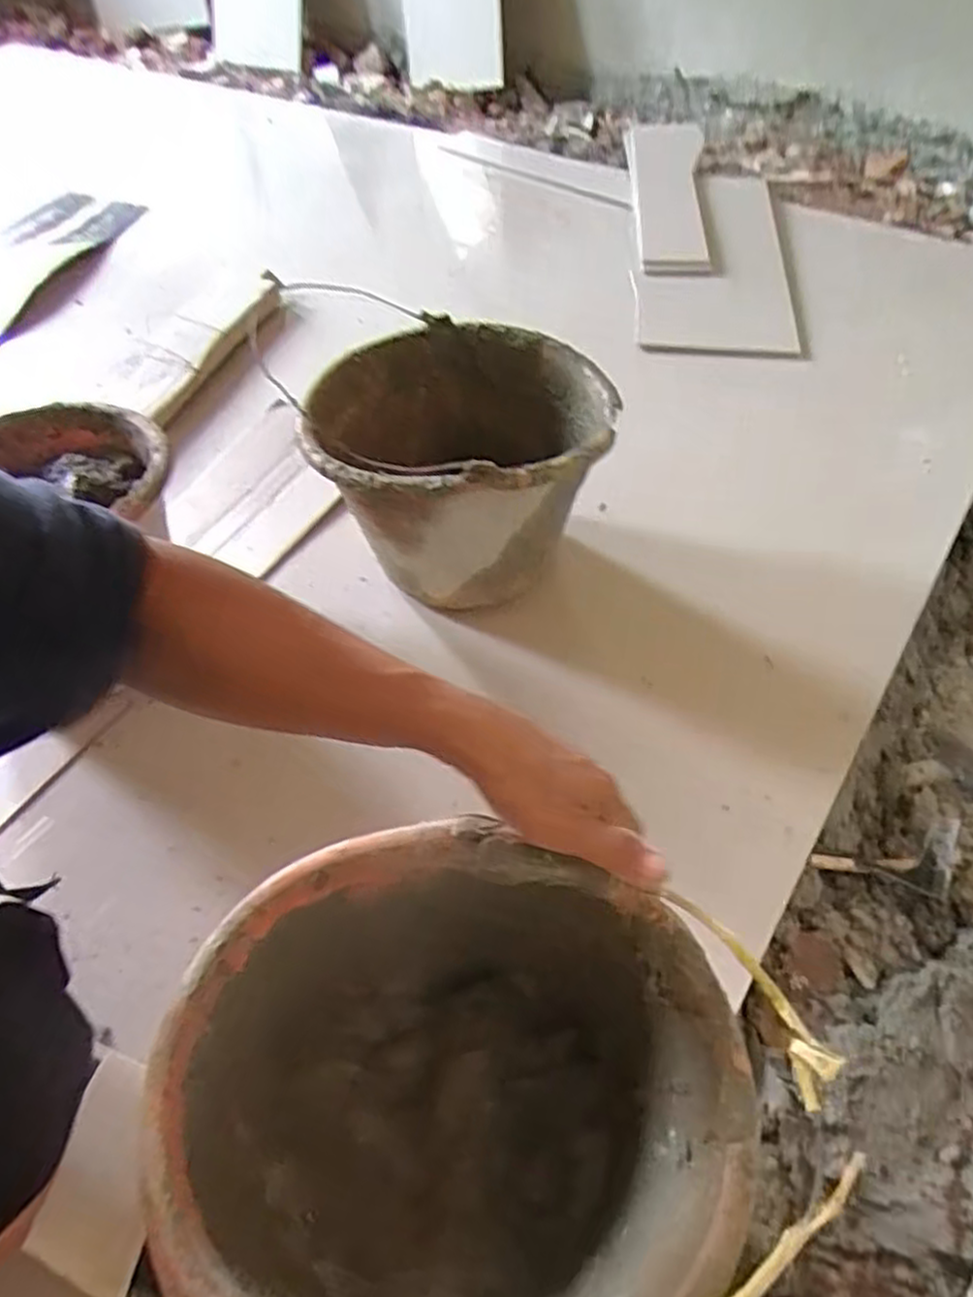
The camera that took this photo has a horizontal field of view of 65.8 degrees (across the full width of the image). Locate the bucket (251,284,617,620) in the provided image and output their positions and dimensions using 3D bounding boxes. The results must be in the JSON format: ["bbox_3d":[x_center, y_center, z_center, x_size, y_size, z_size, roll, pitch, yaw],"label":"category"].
[{"bbox_3d":[-0.027,-0.184,0.774,0.279,0.203,0.258,-1,51,2],"label":"bucket"}]

